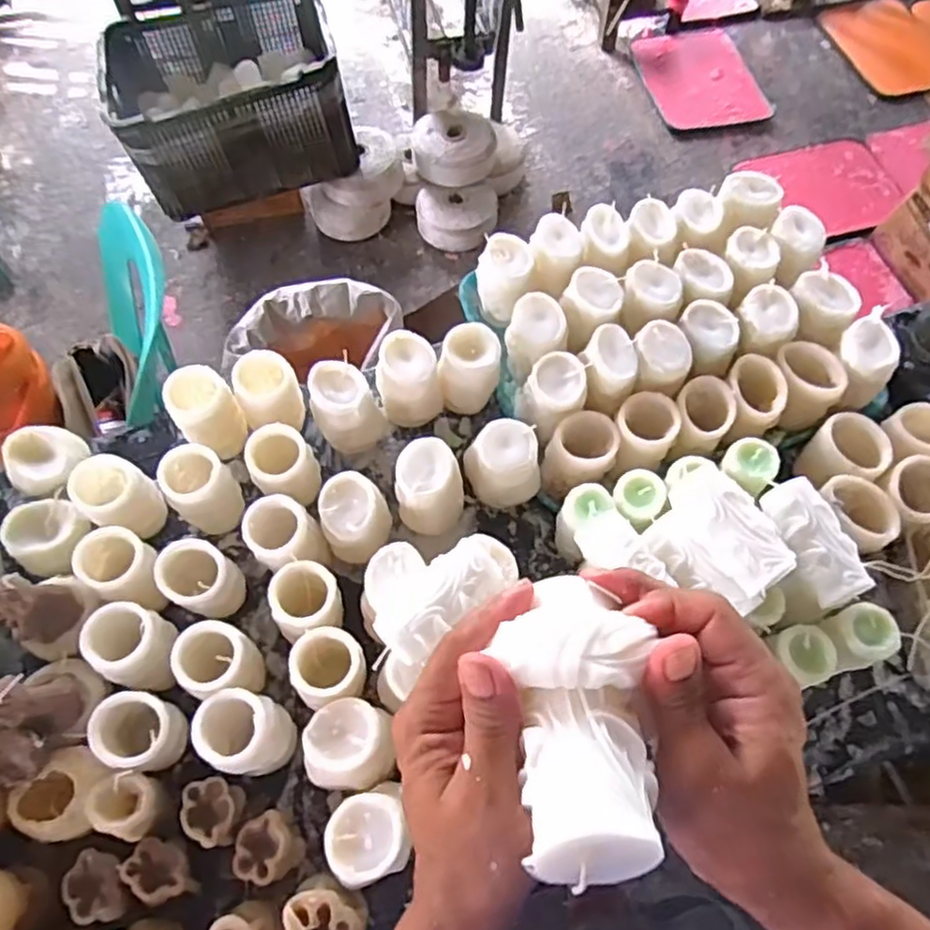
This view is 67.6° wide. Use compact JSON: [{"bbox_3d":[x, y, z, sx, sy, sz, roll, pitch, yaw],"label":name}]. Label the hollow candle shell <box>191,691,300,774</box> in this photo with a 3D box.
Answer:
[{"bbox_3d":[-0.189,0.233,0.605,0.075,0.085,0.066,12,65,4],"label":"hollow candle shell"}]

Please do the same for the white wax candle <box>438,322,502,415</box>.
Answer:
[{"bbox_3d":[0.005,-0.098,0.775,0.067,0.102,0.072,3,65,0],"label":"white wax candle"}]

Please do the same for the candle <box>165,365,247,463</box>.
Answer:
[{"bbox_3d":[-0.268,-0.055,0.727,0.062,0.091,0.057,1,65,-1],"label":"candle"}]

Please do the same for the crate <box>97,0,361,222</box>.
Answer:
[{"bbox_3d":[-0.557,-0.868,1.637,0.509,0.239,0.417,-19,67,-10],"label":"crate"}]

